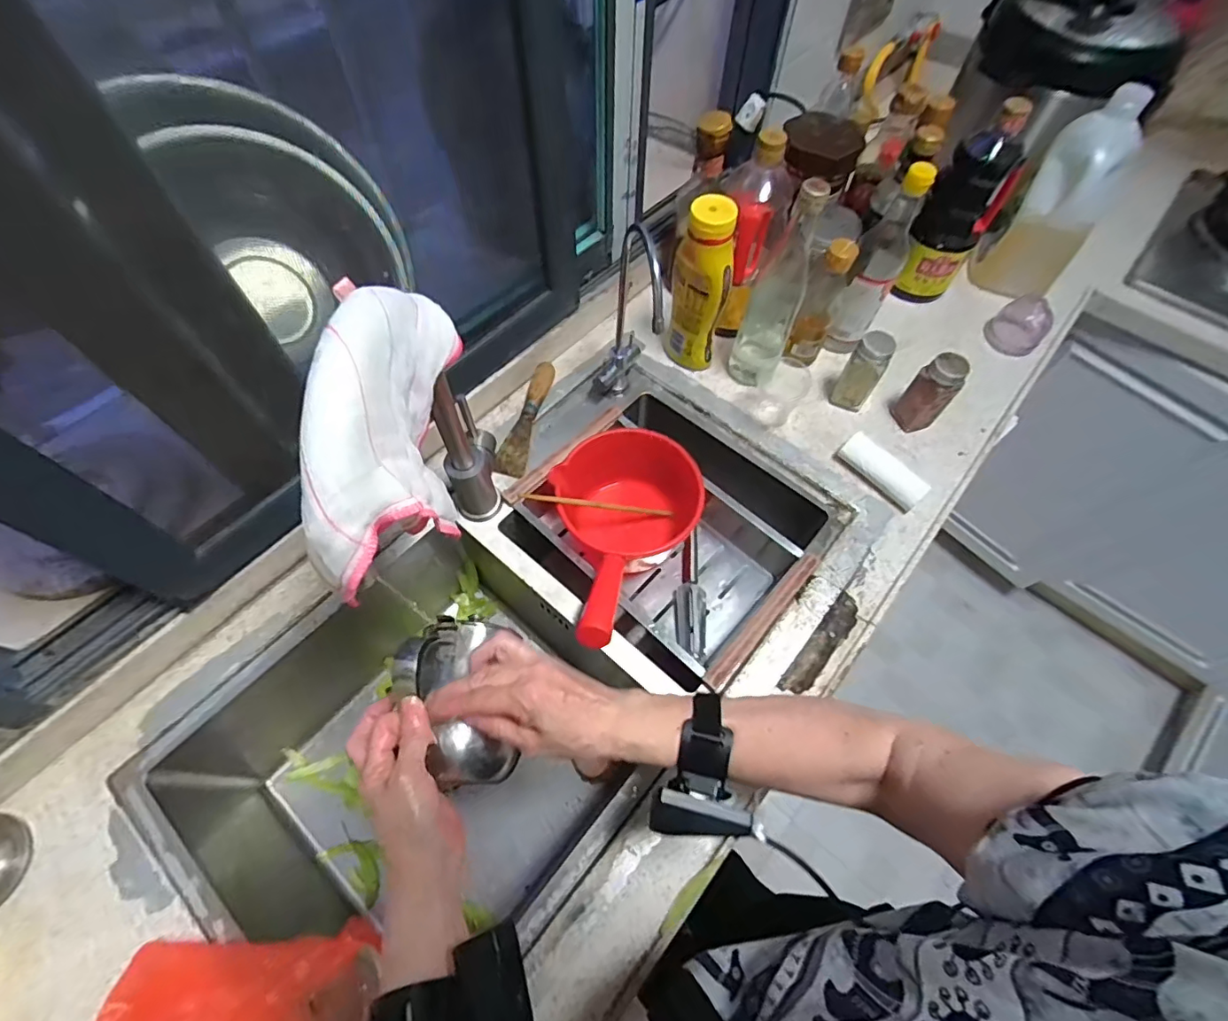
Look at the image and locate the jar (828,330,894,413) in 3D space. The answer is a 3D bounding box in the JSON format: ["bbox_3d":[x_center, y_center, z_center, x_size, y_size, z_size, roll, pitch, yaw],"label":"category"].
[{"bbox_3d":[0.341,-0.189,0.742,0.048,0.110,0.045,0,62,-1],"label":"jar"}]

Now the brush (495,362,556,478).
[{"bbox_3d":[-0.119,-0.127,0.730,0.039,0.026,0.168,12,62,5],"label":"brush"}]

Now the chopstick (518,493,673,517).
[{"bbox_3d":[-0.016,-0.006,0.671,0.213,0.013,0.008,7,57,-31],"label":"chopstick"}]

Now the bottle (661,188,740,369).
[{"bbox_3d":[0.113,-0.294,0.717,0.075,0.233,0.070,12,62,5],"label":"bottle"}]

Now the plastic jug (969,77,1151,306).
[{"bbox_3d":[0.713,-0.488,0.865,0.128,0.265,0.130,40,68,18],"label":"plastic jug"}]

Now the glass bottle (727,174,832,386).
[{"bbox_3d":[0.210,-0.284,0.691,0.068,0.274,0.081,21,64,10],"label":"glass bottle"}]

